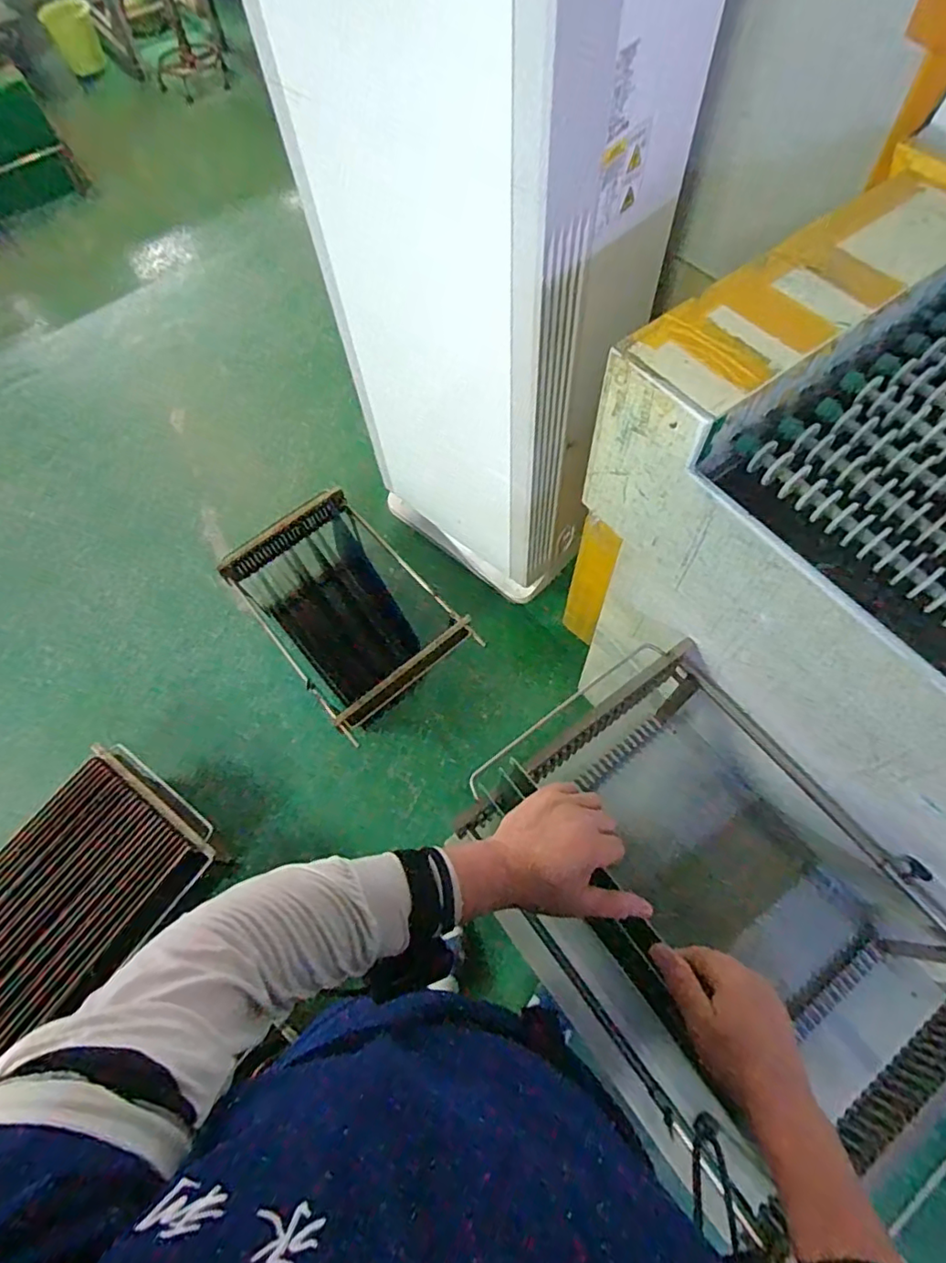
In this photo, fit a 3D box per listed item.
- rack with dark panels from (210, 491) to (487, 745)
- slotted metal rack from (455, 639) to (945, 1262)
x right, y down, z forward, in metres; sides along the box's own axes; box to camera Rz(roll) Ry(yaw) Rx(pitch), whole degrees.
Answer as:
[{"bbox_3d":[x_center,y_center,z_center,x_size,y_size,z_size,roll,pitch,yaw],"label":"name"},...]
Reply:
[{"bbox_3d":[-0.351,-0.053,1.647,0.418,0.260,0.638,-38,69,-14],"label":"rack with dark panels"},{"bbox_3d":[0.338,0.387,0.823,0.480,0.260,0.580,-37,68,-14],"label":"slotted metal rack"}]

